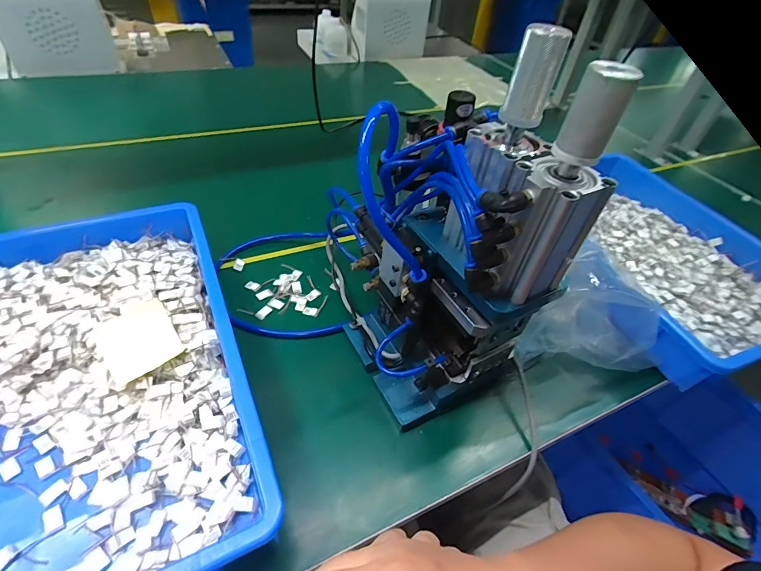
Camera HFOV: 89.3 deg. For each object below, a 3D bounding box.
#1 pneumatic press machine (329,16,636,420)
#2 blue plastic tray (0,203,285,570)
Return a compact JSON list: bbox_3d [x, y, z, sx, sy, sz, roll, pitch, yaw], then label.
[{"bbox_3d":[0.045,-0.060,0.384,0.147,0.330,0.243,-13,50,-19],"label":"pneumatic press machine"},{"bbox_3d":[-0.305,0.099,0.379,0.314,0.082,0.439,-18,49,-21],"label":"blue plastic tray"}]

